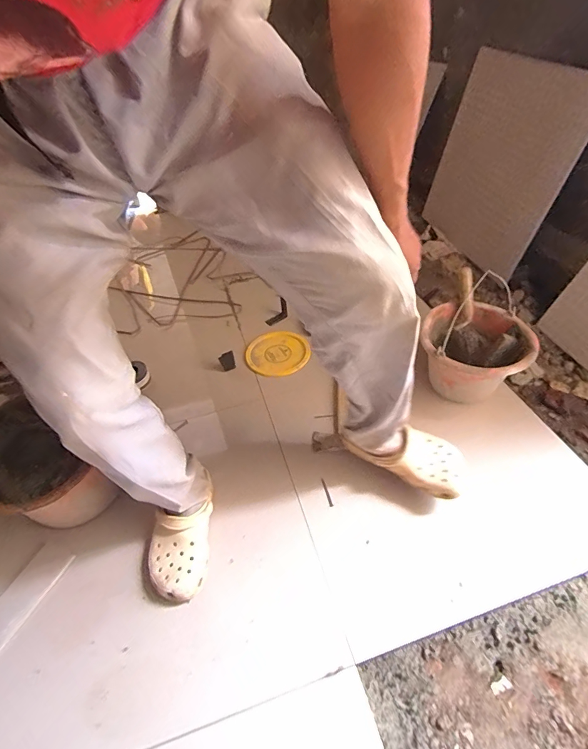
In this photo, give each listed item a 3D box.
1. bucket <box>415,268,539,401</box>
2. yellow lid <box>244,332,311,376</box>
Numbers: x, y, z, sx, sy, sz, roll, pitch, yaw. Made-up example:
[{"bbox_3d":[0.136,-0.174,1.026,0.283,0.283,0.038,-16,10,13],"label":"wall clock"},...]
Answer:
[{"bbox_3d":[0.443,-0.062,0.947,0.226,0.222,0.257,26,53,26],"label":"bucket"},{"bbox_3d":[-0.048,-0.065,1.160,0.184,0.014,0.181,-2,46,2],"label":"yellow lid"}]

